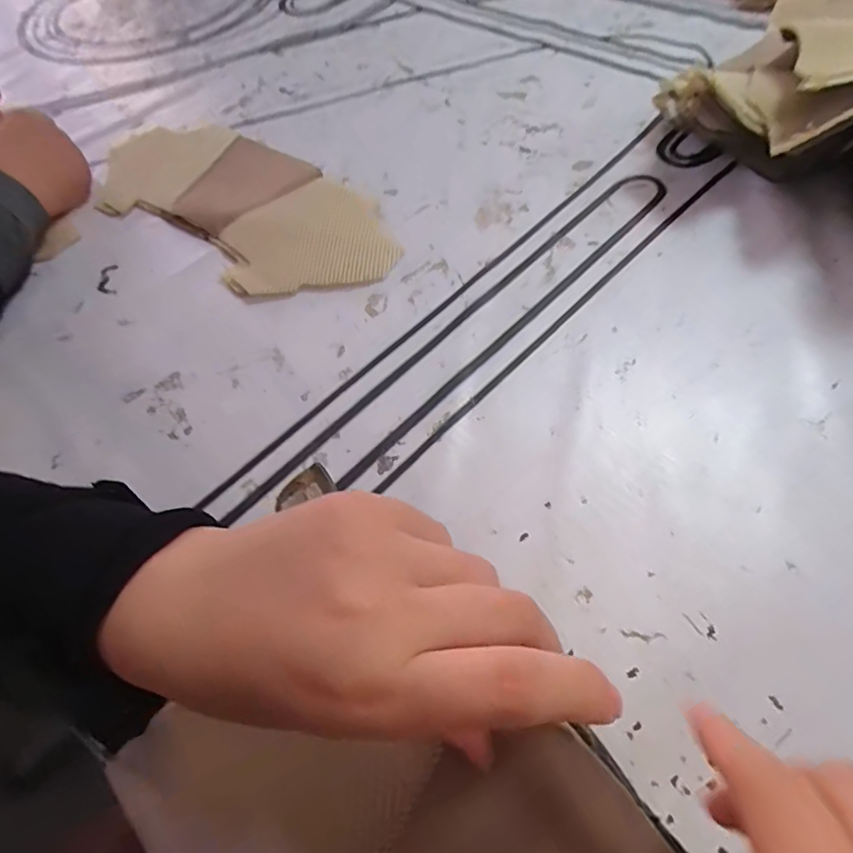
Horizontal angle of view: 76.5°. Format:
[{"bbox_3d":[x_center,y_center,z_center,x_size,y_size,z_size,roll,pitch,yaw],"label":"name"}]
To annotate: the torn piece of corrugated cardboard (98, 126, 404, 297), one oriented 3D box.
[{"bbox_3d":[-0.177,-0.208,0.481,0.353,0.017,0.139,32,65,23],"label":"torn piece of corrugated cardboard"}]

